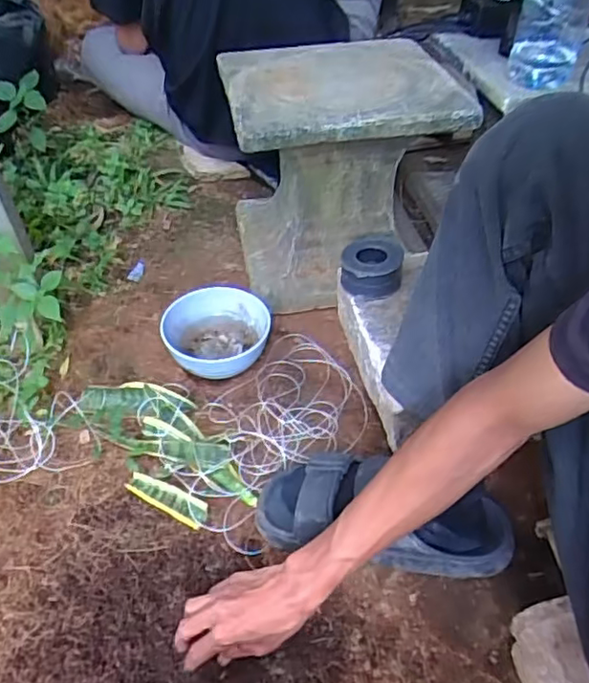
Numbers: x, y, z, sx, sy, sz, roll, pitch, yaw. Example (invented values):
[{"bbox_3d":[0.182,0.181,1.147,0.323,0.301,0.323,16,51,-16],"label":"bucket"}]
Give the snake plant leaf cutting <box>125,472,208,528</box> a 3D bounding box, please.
[{"bbox_3d":[-0.148,0.181,0.706,0.104,0.006,0.030,22,66,22],"label":"snake plant leaf cutting"}]

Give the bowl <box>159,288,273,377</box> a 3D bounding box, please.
[{"bbox_3d":[-0.103,-0.002,0.845,0.148,0.074,0.136,-1,46,1],"label":"bowl"}]

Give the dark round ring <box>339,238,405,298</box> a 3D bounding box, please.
[{"bbox_3d":[0.104,-0.106,0.820,0.079,0.041,0.085,0,46,0],"label":"dark round ring"}]

